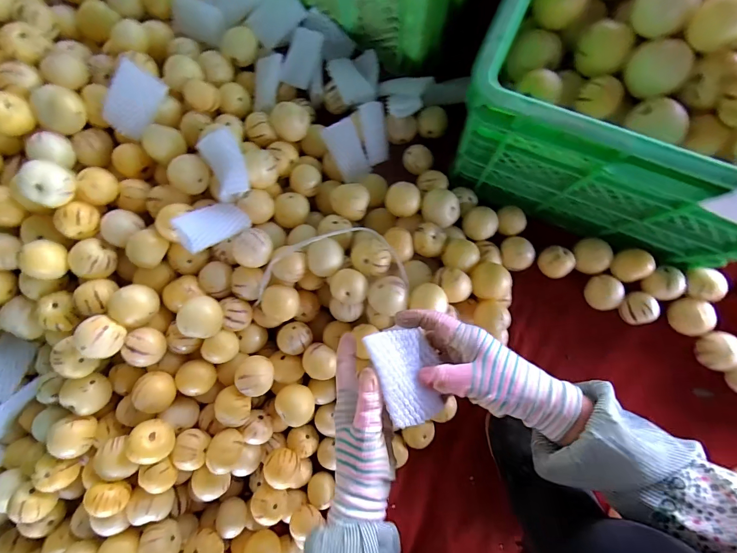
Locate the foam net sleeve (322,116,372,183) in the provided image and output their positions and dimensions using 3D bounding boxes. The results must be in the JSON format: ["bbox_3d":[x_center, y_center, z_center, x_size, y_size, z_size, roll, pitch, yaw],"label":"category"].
[{"bbox_3d":[-0.032,-0.190,0.546,0.047,0.014,0.087,-25,104,-7],"label":"foam net sleeve"}]

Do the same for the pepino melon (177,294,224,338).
[{"bbox_3d":[-0.214,0.050,0.465,0.045,0.053,0.050,14,89,6],"label":"pepino melon"}]

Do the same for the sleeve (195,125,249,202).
[{"bbox_3d":[-0.185,-0.142,0.463,0.056,0.031,0.082,-14,93,18],"label":"sleeve"}]

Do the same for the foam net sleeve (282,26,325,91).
[{"bbox_3d":[-0.100,-0.334,0.548,0.044,0.021,0.083,15,89,6],"label":"foam net sleeve"}]

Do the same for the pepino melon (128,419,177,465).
[{"bbox_3d":[-0.278,0.210,0.453,0.044,0.042,0.051,-30,85,4],"label":"pepino melon"}]

